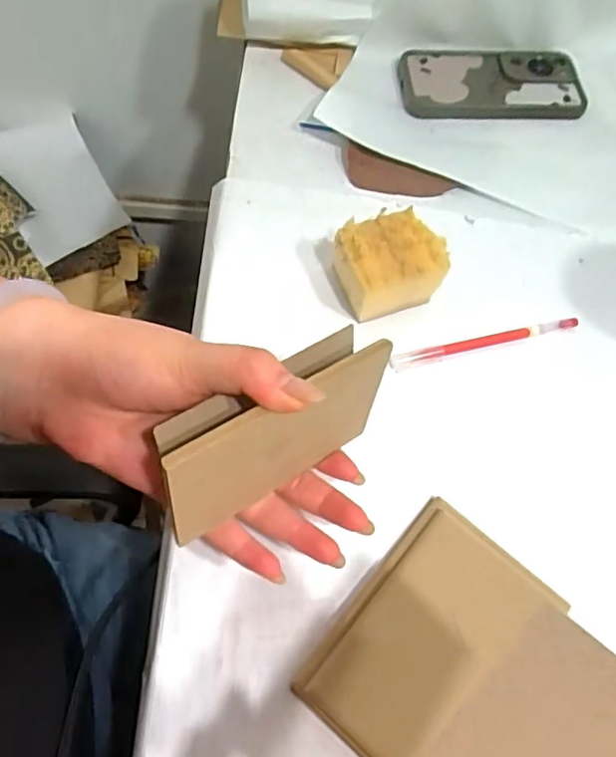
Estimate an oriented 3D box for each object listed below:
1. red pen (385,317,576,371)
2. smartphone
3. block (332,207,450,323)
[{"bbox_3d":[0.125,-0.025,0.410,0.141,0.008,0.010,-12,64,-10],"label":"red pen"},{"bbox_3d":[0.175,-0.276,0.549,0.174,0.010,0.087,0,63,-4],"label":"smartphone"},{"bbox_3d":[0.056,-0.081,0.416,0.067,0.045,0.056,-19,66,-13],"label":"block"}]

